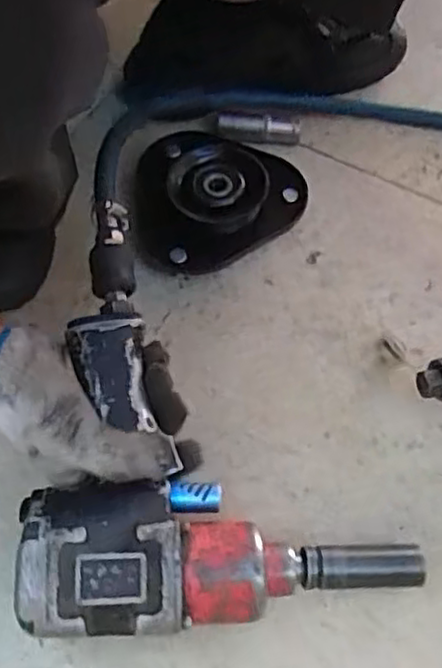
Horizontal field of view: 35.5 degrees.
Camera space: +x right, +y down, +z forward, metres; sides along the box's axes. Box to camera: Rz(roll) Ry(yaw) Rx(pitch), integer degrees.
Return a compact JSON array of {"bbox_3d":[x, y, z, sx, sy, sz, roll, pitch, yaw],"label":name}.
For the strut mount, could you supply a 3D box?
[{"bbox_3d":[-0.008,-0.126,0.588,0.148,0.067,0.136,-20,63,-11],"label":"strut mount"}]

